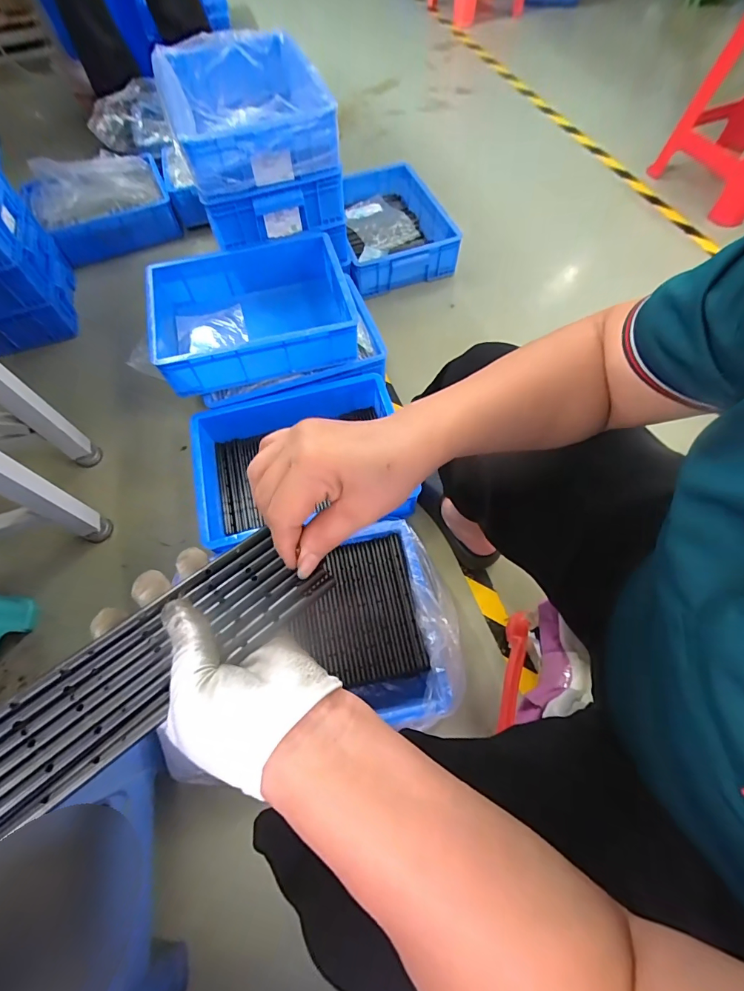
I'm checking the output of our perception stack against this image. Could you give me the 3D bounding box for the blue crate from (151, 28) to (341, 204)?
[{"bbox_3d":[-0.301,-0.914,0.978,0.346,0.124,0.564,-17,64,-6],"label":"blue crate"}]

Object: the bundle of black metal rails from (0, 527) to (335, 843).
[{"bbox_3d":[-0.128,0.097,0.240,0.211,0.008,0.058,-36,78,-28],"label":"bundle of black metal rails"}]

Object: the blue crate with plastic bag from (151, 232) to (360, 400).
[{"bbox_3d":[-0.271,-0.414,0.935,0.417,0.117,0.336,-14,64,-4],"label":"blue crate with plastic bag"}]

